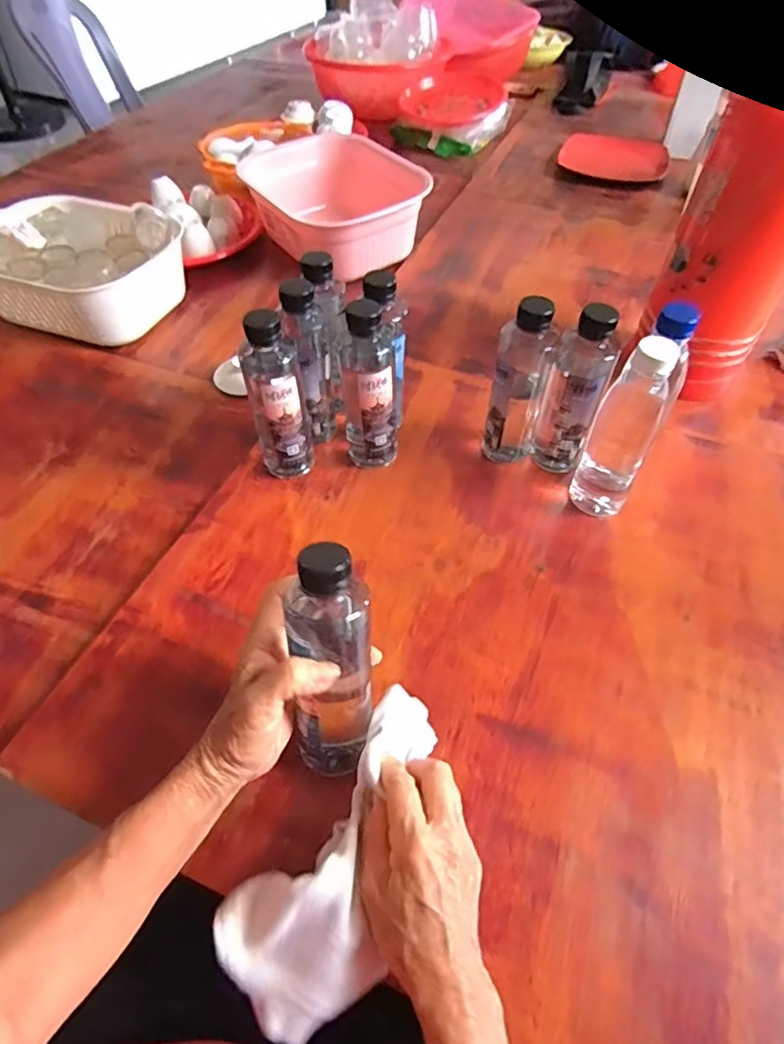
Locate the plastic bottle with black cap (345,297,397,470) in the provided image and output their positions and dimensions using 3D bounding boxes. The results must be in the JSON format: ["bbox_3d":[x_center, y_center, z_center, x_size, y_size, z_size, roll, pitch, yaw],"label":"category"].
[{"bbox_3d":[-0.023,-0.128,0.554,0.052,0.177,0.048,-5,53,-3],"label":"plastic bottle with black cap"}]

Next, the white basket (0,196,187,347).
[{"bbox_3d":[-0.441,-0.364,0.800,0.278,0.105,0.210,17,55,14],"label":"white basket"}]

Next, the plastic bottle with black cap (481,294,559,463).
[{"bbox_3d":[0.127,-0.132,0.561,0.054,0.178,0.047,11,54,9],"label":"plastic bottle with black cap"}]

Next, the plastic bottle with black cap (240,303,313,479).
[{"bbox_3d":[-0.114,-0.115,0.549,0.048,0.176,0.046,-12,53,-8],"label":"plastic bottle with black cap"}]

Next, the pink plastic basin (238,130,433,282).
[{"bbox_3d":[-0.085,-0.502,0.893,0.211,0.103,0.279,-29,57,-19],"label":"pink plastic basin"}]

